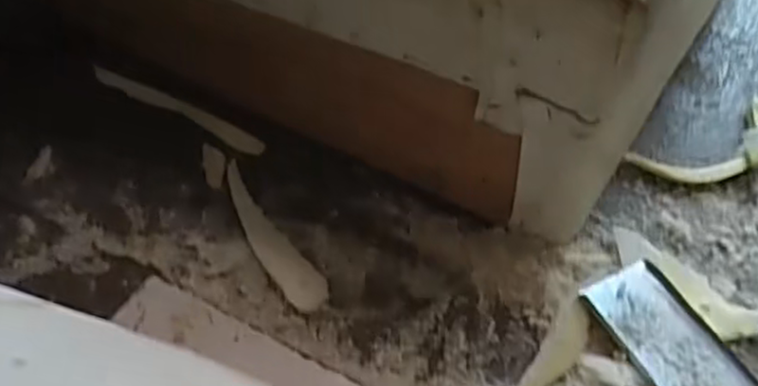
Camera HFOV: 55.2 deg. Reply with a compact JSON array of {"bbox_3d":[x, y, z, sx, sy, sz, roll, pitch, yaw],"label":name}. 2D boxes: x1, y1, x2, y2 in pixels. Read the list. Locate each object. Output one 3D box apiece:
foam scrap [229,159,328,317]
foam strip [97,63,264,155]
[{"bbox_3d":[-0.105,0.037,0.672,0.036,0.005,0.186,-28,55,-20],"label":"foam scrap"},{"bbox_3d":[-0.222,-0.093,0.775,0.237,0.015,0.025,25,55,20],"label":"foam strip"}]

